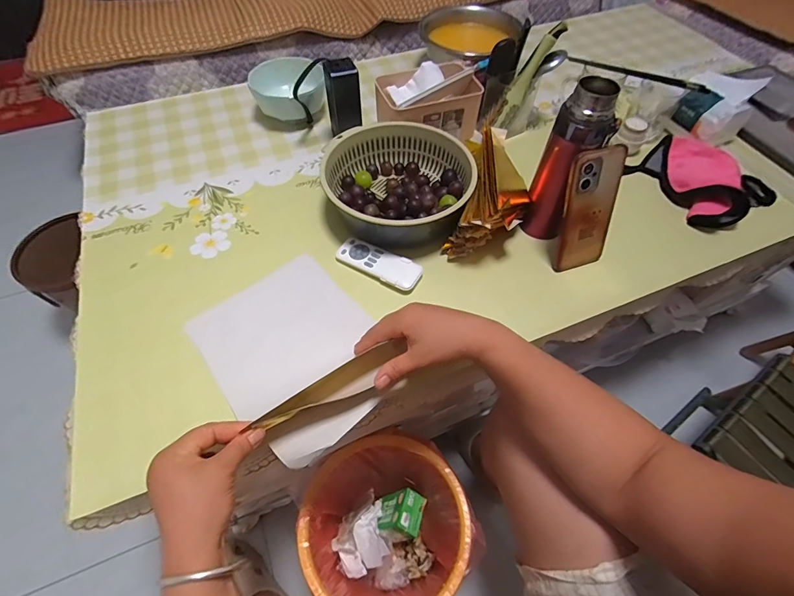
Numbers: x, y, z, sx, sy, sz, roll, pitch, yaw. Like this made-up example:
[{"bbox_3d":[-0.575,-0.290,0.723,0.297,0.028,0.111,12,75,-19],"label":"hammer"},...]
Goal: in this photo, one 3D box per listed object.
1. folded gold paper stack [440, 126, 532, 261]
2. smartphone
[{"bbox_3d":[0.138,-0.148,0.567,0.103,0.095,0.179,15,58,9],"label":"folded gold paper stack"},{"bbox_3d":[0.251,-0.111,0.505,0.070,0.166,0.012,-12,38,-9],"label":"smartphone"}]

